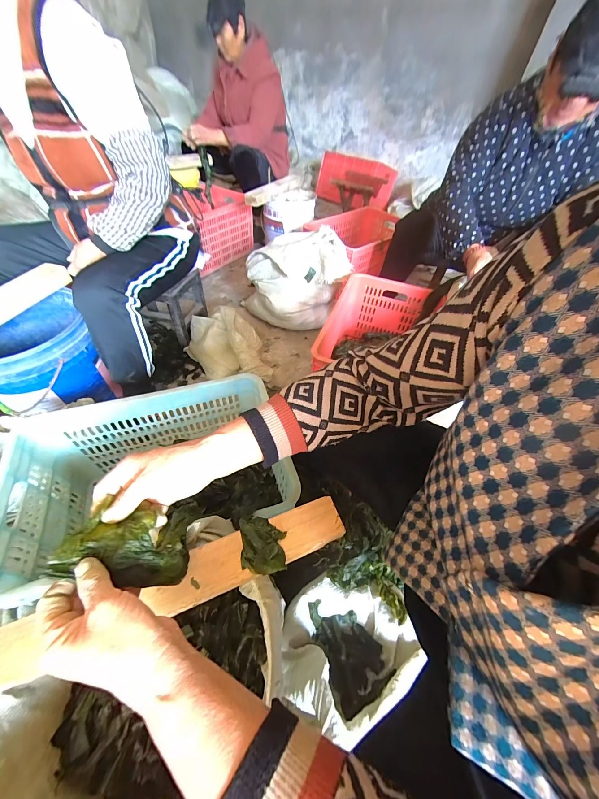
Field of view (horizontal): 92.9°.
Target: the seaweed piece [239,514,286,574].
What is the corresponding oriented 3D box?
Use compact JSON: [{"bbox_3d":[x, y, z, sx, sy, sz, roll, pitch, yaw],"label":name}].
[{"bbox_3d":[-0.047,0.181,0.358,0.059,0.016,0.066,1,50,-2],"label":"seaweed piece"}]

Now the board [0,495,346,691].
[{"bbox_3d":[-0.223,0.238,0.320,0.592,0.018,0.064,-16,53,-15],"label":"board"}]

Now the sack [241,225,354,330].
[{"bbox_3d":[-0.007,-0.501,1.188,0.394,0.273,0.272,-11,52,-11],"label":"sack"}]

